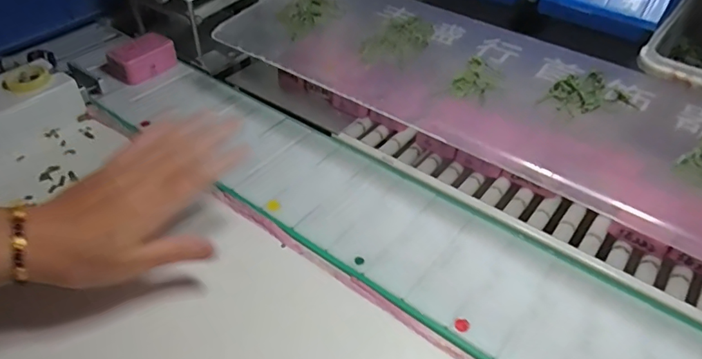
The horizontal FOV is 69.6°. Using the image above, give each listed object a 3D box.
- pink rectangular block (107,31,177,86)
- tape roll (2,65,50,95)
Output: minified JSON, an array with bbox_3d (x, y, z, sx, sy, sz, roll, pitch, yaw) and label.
[{"bbox_3d":[-0.255,-0.146,0.609,0.047,0.034,0.075,28,49,26],"label":"pink rectangular block"},{"bbox_3d":[-0.337,-0.105,0.524,0.043,0.009,0.051,-23,48,-24],"label":"tape roll"}]

